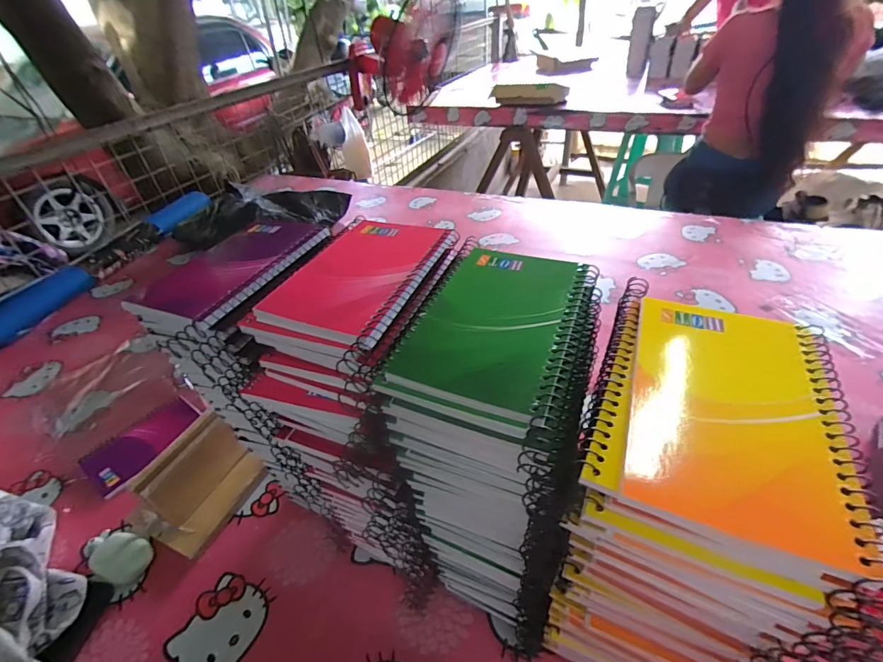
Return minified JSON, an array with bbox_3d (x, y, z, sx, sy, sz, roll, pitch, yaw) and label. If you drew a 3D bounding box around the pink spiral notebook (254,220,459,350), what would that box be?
[{"bbox_3d":[-0.053,-0.040,0.285,0.086,0.013,0.133,13,43,21],"label":"pink spiral notebook"}]

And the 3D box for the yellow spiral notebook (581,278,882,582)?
[{"bbox_3d":[0.126,0.029,0.193,0.098,0.008,0.128,14,43,22],"label":"yellow spiral notebook"}]

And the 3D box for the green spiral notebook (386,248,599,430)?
[{"bbox_3d":[0.037,-0.009,0.237,0.085,0.009,0.131,12,43,20],"label":"green spiral notebook"}]

